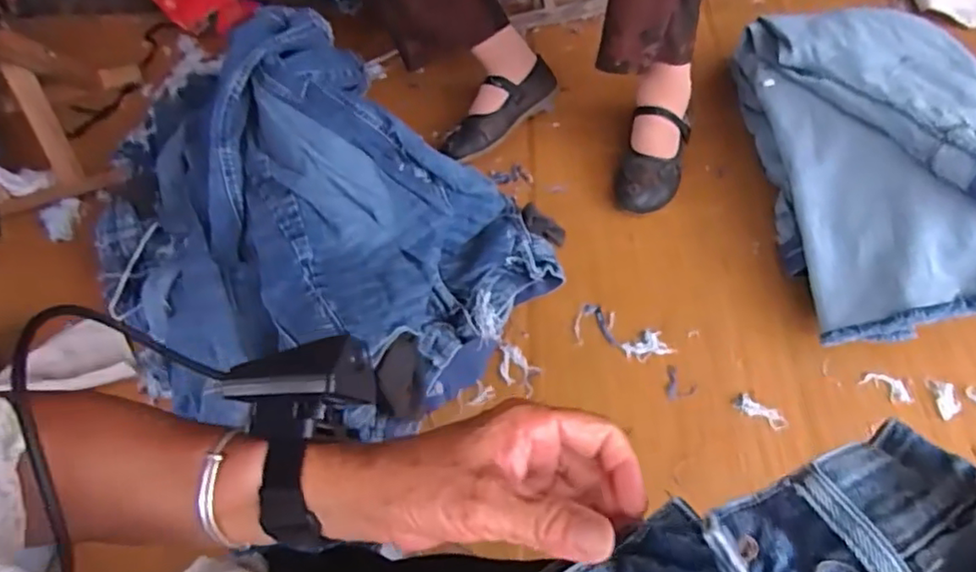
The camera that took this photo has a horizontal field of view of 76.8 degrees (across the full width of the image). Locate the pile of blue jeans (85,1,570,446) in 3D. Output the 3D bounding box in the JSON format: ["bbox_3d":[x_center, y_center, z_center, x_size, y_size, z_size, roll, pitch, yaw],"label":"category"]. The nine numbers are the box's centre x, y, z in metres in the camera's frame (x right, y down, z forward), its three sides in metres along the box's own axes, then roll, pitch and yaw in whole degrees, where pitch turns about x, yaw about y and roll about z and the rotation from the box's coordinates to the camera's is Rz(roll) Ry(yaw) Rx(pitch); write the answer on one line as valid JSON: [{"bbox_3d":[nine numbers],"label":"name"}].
[{"bbox_3d":[-0.313,-0.146,0.878,0.507,0.182,0.747,-36,62,-19],"label":"pile of blue jeans"}]

